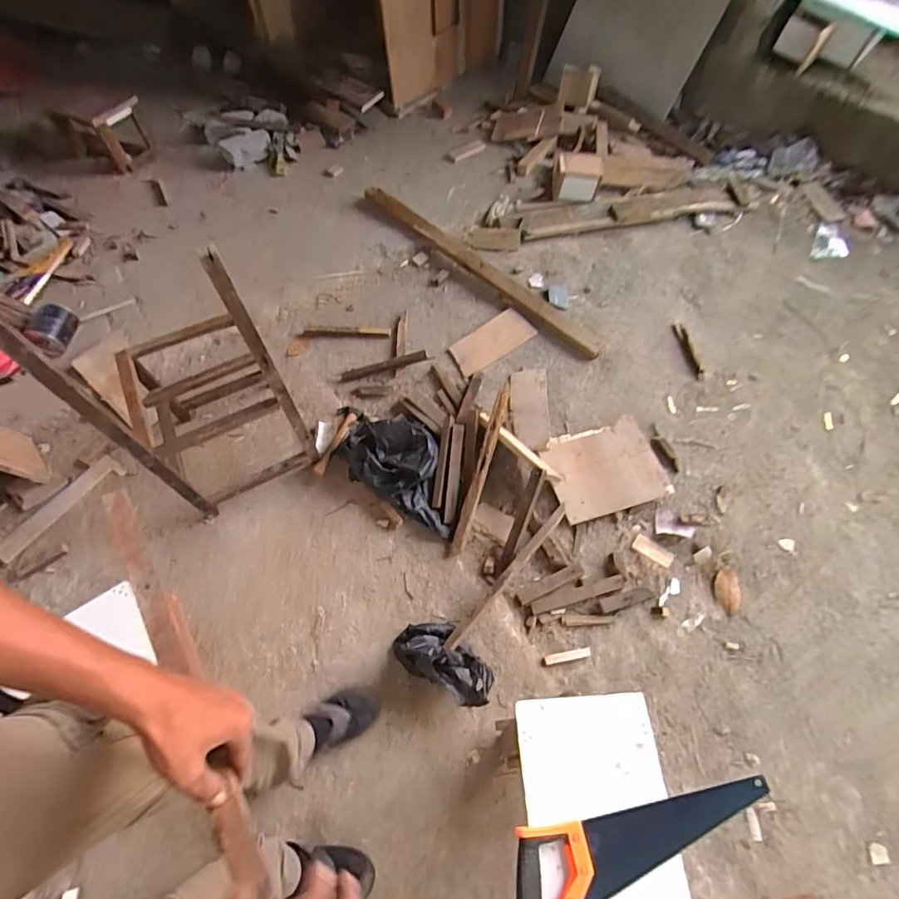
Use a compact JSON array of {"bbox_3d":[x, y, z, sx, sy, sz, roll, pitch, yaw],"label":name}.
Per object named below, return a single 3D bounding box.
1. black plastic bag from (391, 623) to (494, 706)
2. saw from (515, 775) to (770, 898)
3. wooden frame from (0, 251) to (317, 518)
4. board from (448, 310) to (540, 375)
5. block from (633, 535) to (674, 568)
[{"bbox_3d":[-0.009,0.459,1.077,0.236,0.102,0.134,26,64,17],"label":"black plastic bag"},{"bbox_3d":[0.292,0.588,0.735,0.419,0.029,0.112,-14,60,-6],"label":"saw"},{"bbox_3d":[-0.591,-0.181,1.126,0.345,0.689,0.347,-26,62,-12],"label":"wooden frame"},{"bbox_3d":[0.136,-0.350,1.582,0.291,0.013,0.131,-35,64,-17],"label":"board"},{"bbox_3d":[0.510,0.254,1.229,0.098,0.005,0.047,30,65,19],"label":"block"}]

